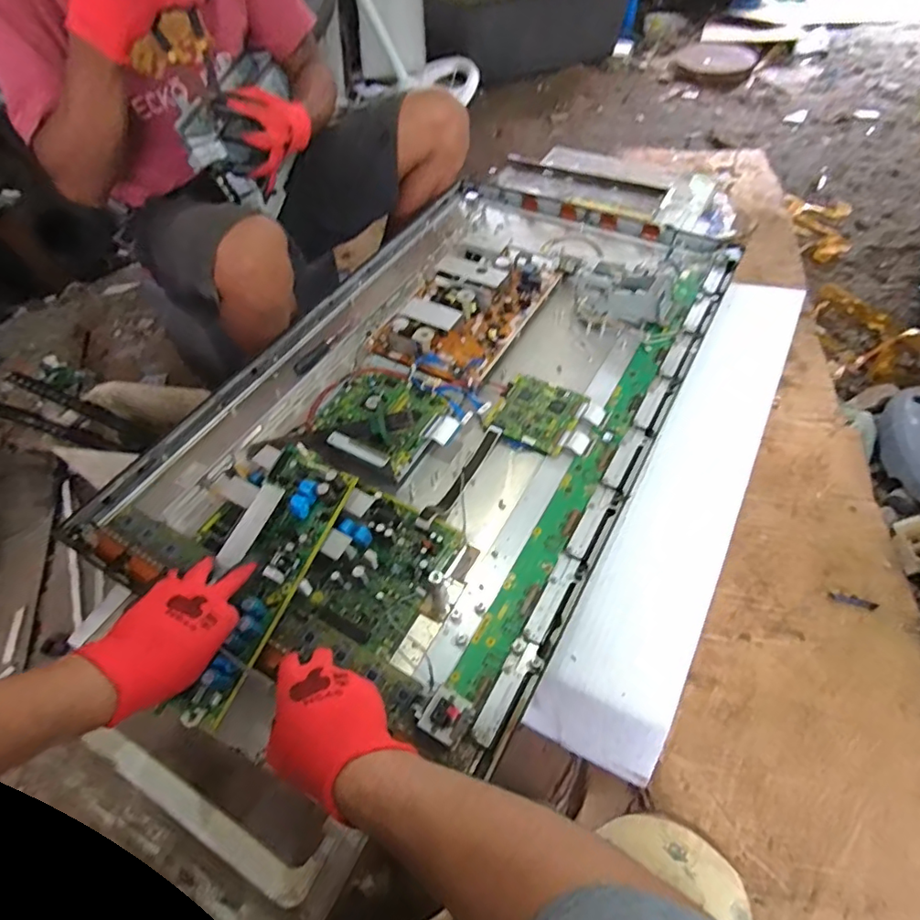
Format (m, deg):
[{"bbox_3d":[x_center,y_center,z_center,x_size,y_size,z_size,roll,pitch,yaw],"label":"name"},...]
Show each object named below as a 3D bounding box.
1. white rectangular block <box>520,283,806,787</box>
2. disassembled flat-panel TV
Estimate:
[{"bbox_3d":[0.354,0.056,0.840,0.153,0.258,0.777,25,59,21],"label":"white rectangular block"},{"bbox_3d":[0.007,-0.156,0.813,0.591,0.087,0.978,24,59,20],"label":"disassembled flat-panel TV"}]

